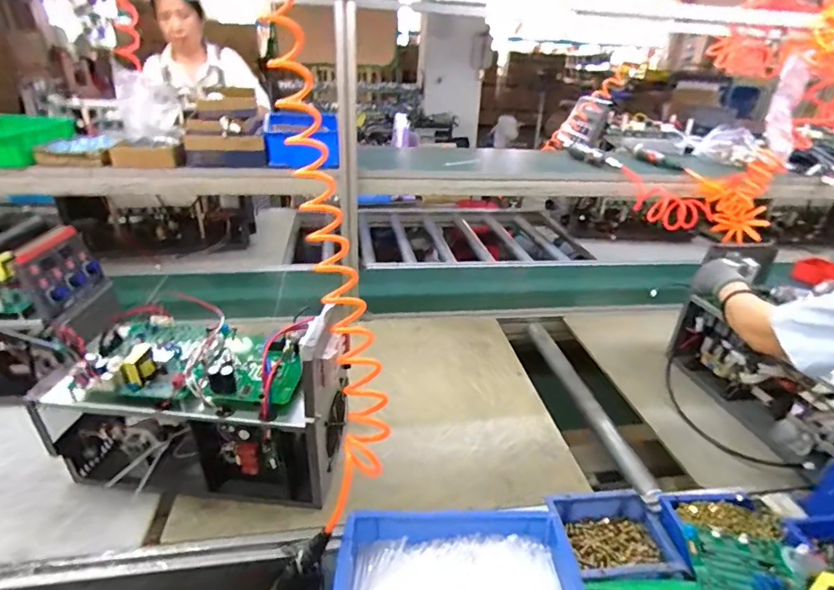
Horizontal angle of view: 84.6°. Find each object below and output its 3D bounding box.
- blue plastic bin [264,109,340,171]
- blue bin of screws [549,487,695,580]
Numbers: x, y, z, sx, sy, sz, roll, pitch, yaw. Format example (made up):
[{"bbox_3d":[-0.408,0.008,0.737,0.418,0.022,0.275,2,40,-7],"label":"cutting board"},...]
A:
[{"bbox_3d":[-0.285,-0.403,1.178,0.199,0.080,0.314,-3,29,-10],"label":"blue plastic bin"},{"bbox_3d":[0.278,0.337,0.632,0.168,0.046,0.128,-2,29,-8],"label":"blue bin of screws"}]

